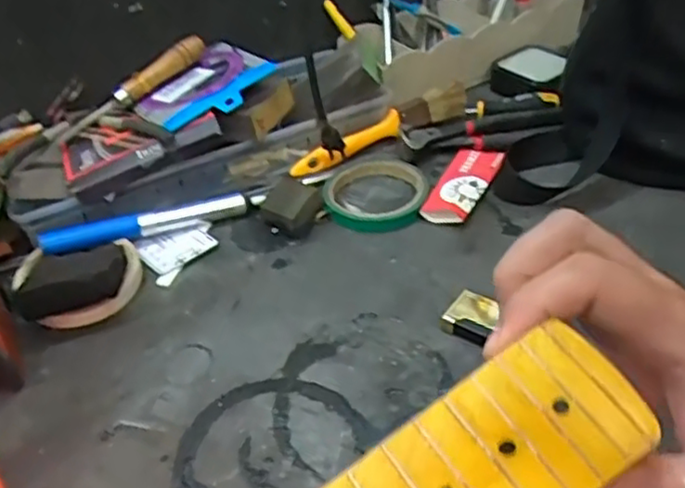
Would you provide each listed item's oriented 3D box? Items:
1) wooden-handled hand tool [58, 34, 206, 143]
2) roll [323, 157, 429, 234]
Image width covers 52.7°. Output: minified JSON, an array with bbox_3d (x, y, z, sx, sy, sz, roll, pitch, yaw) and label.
[{"bbox_3d":[-0.182,-0.136,0.603,0.147,0.019,0.020,-38,48,-9],"label":"wooden-handled hand tool"},{"bbox_3d":[0.029,-0.048,0.594,0.086,0.012,0.098,0,40,4],"label":"roll"}]

